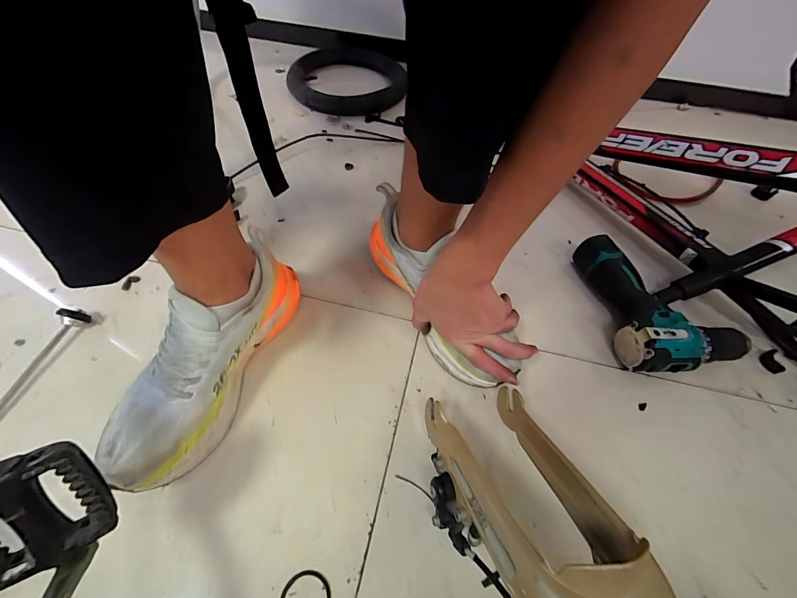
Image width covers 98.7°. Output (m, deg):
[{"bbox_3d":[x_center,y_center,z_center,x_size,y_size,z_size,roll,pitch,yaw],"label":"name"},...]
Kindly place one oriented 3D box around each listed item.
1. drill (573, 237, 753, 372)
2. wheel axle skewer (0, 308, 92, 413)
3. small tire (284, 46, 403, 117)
[{"bbox_3d":[0.332,0.002,0.468,0.135,0.068,0.203,-4,56,-6],"label":"drill"},{"bbox_3d":[-0.427,0.090,0.383,0.020,0.031,0.181,16,56,7],"label":"wheel axle skewer"},{"bbox_3d":[-0.124,-0.522,0.817,0.264,0.035,0.274,2,56,-2],"label":"small tire"}]

